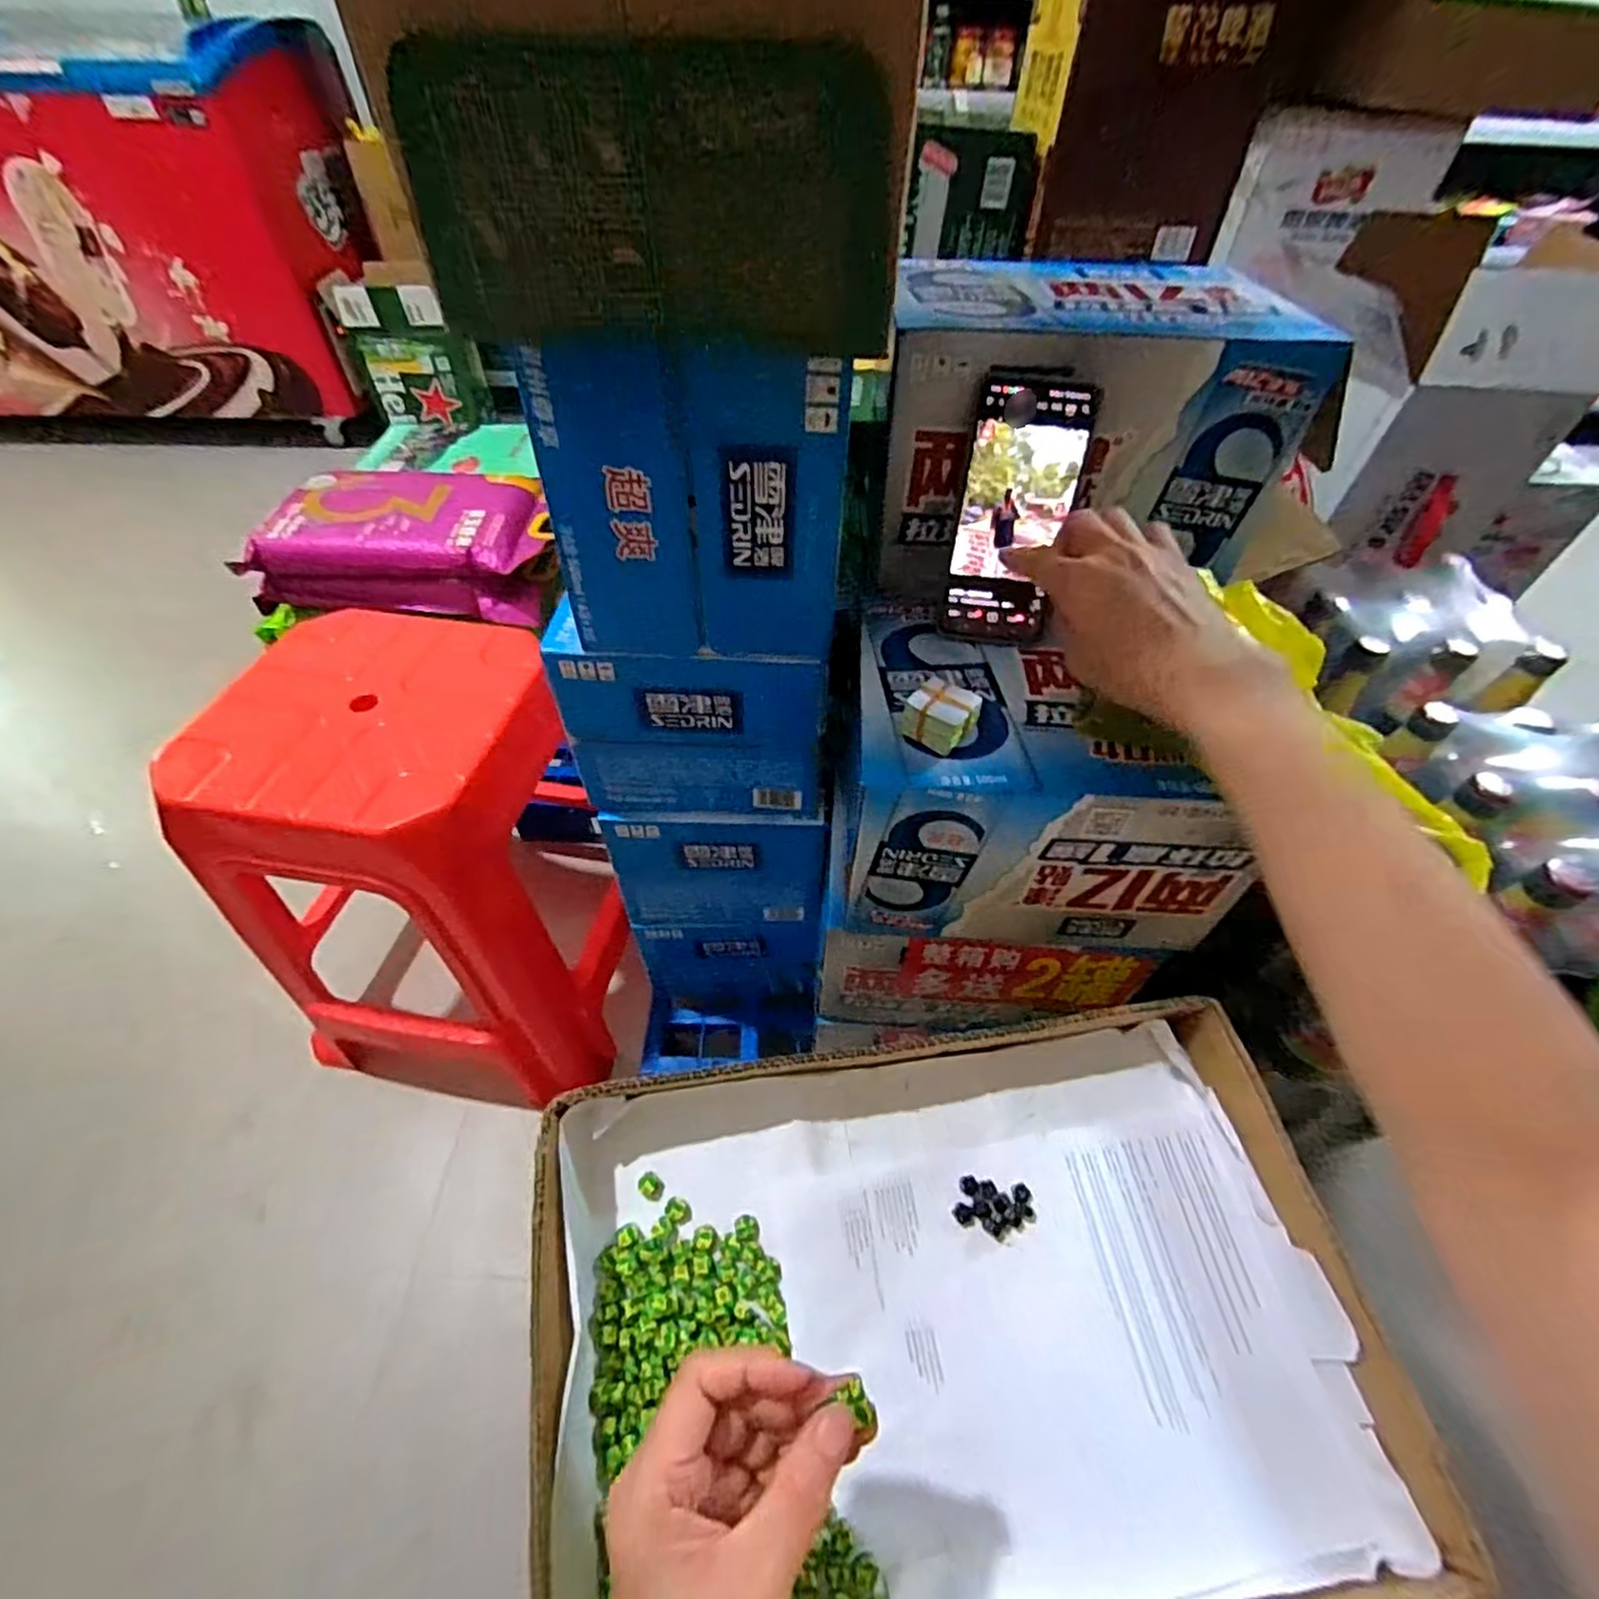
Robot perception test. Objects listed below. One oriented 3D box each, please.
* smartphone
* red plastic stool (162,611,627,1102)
[{"bbox_3d":[0.142,-0.190,0.459,0.076,0.165,0.017,14,29,12],"label":"smartphone"},{"bbox_3d":[-0.403,0.069,0.781,0.362,0.425,0.327,6,48,5],"label":"red plastic stool"}]

